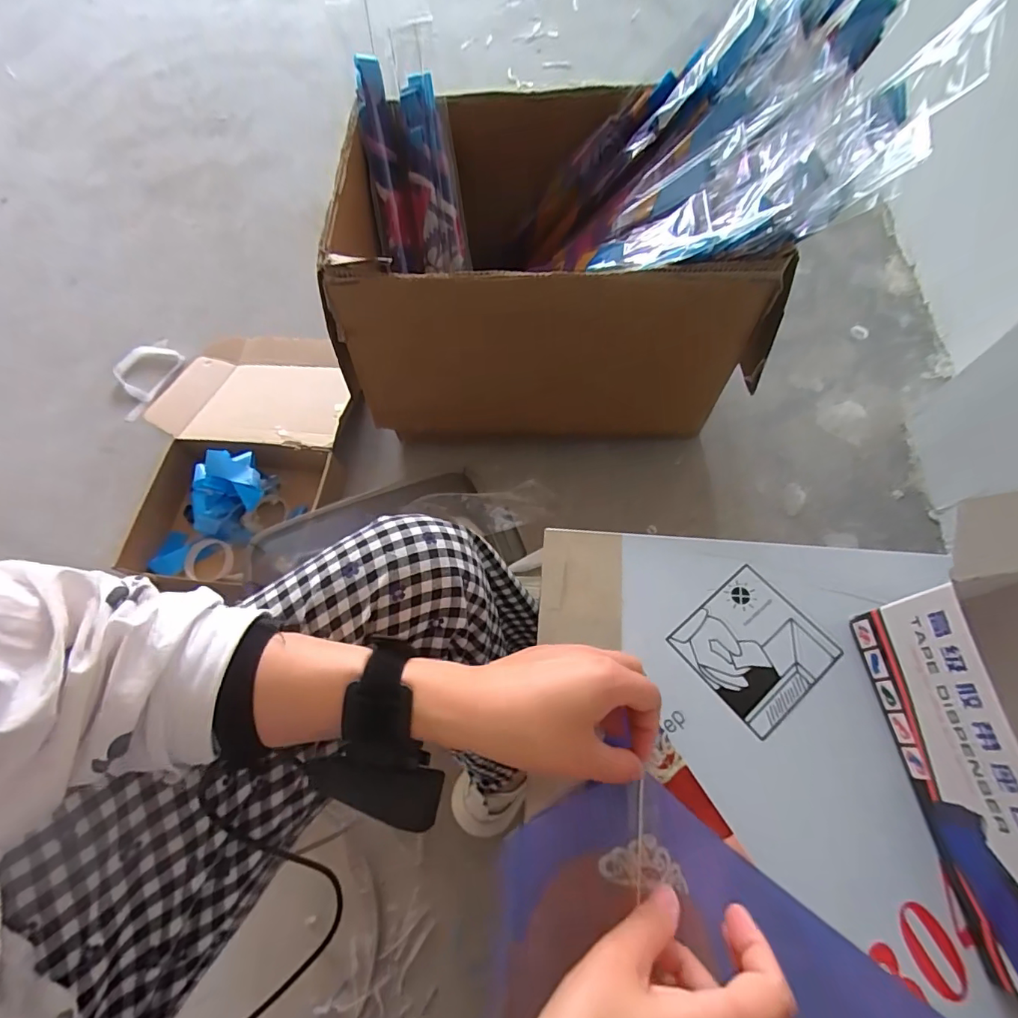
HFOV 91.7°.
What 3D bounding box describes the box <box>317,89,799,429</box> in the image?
[{"bbox_3d":[0.069,-0.391,0.846,0.670,0.351,0.463,0,64,0],"label":"box"}]

